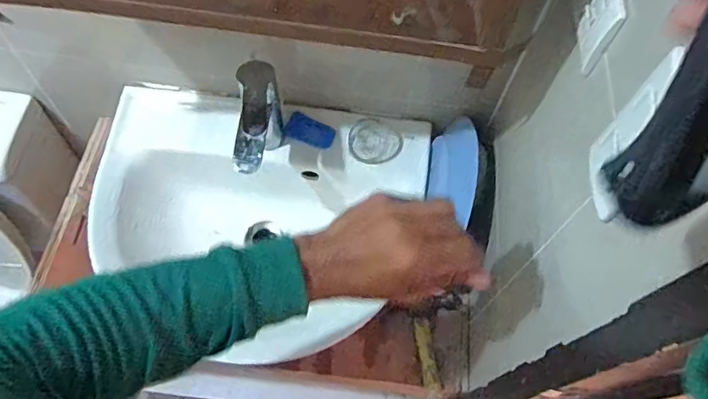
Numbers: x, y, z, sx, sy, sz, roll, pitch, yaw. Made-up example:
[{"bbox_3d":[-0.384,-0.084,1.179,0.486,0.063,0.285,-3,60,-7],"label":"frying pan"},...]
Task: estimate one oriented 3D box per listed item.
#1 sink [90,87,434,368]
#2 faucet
[{"bbox_3d":[-0.146,0.043,0.786,0.478,0.153,0.374,8,62,1],"label":"sink"},{"bbox_3d":[-0.130,-0.099,0.710,0.046,0.149,0.159,6,62,0],"label":"faucet"}]

